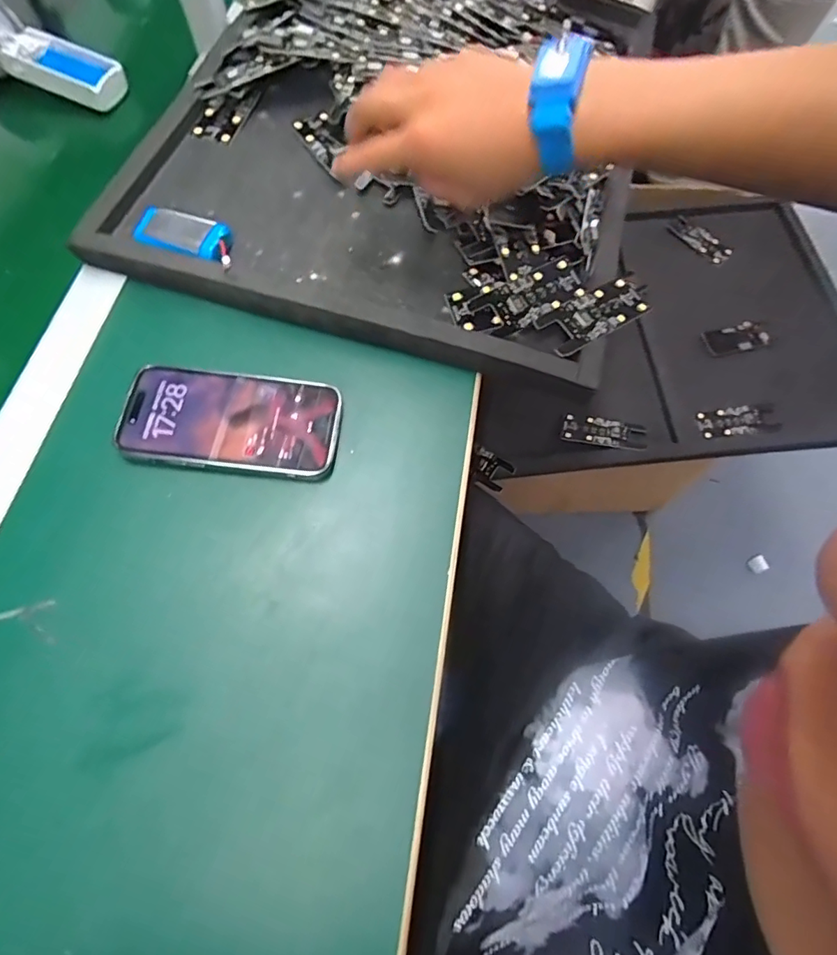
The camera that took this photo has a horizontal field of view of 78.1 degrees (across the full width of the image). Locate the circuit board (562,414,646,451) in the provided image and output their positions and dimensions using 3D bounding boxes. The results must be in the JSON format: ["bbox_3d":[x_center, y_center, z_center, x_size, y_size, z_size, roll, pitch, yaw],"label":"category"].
[{"bbox_3d":[0.231,-0.057,0.641,0.097,0.012,0.037,12,67,4],"label":"circuit board"}]

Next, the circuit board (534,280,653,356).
[{"bbox_3d":[0.140,-0.132,0.415,0.095,0.006,0.042,-30,75,-17],"label":"circuit board"}]

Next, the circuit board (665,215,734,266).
[{"bbox_3d":[0.418,-0.352,0.765,0.102,0.032,0.010,28,70,-7],"label":"circuit board"}]

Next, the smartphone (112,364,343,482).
[{"bbox_3d":[-0.132,-0.040,0.367,0.147,0.014,0.075,5,69,1],"label":"smartphone"}]

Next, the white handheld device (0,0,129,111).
[{"bbox_3d":[-0.373,-0.414,0.510,0.163,0.058,0.053,19,69,-7],"label":"white handheld device"}]

